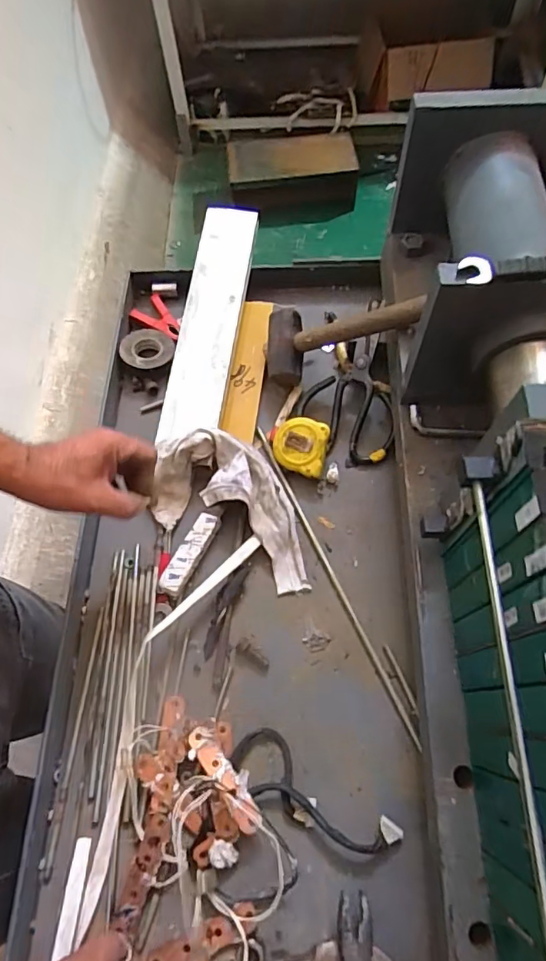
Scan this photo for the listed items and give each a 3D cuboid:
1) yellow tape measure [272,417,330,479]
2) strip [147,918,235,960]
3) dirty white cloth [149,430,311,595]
[{"bbox_3d":[0.034,-0.043,0.645,0.070,0.038,0.070,13,68,9],"label":"yellow tape measure"},{"bbox_3d":[-0.076,0.425,0.467,0.079,0.008,0.020,-16,62,-7],"label":"strip"},{"bbox_3d":[-0.045,0.024,0.617,0.235,0.060,0.129,31,72,15],"label":"dirty white cloth"}]

